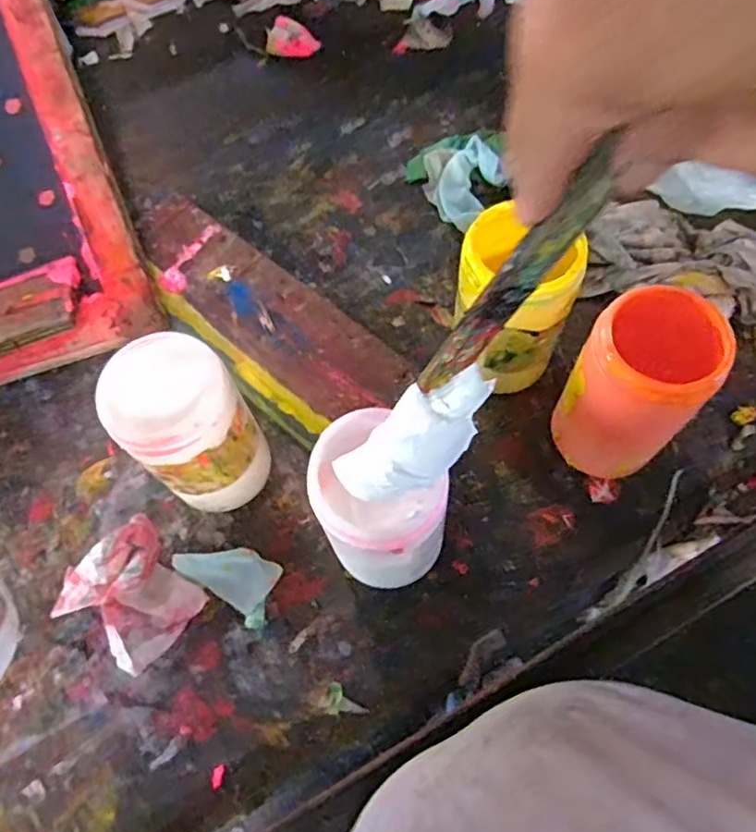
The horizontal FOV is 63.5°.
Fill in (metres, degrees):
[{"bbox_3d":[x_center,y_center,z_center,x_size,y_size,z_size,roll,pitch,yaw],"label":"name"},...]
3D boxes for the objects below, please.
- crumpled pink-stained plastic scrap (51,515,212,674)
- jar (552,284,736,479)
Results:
[{"bbox_3d":[-0.210,0.147,0.510,0.110,0.038,0.100,38,73,18],"label":"crumpled pink-stained plastic scrap"},{"bbox_3d":[0.200,-0.019,0.486,0.088,0.172,0.085,-1,66,2],"label":"jar"}]

